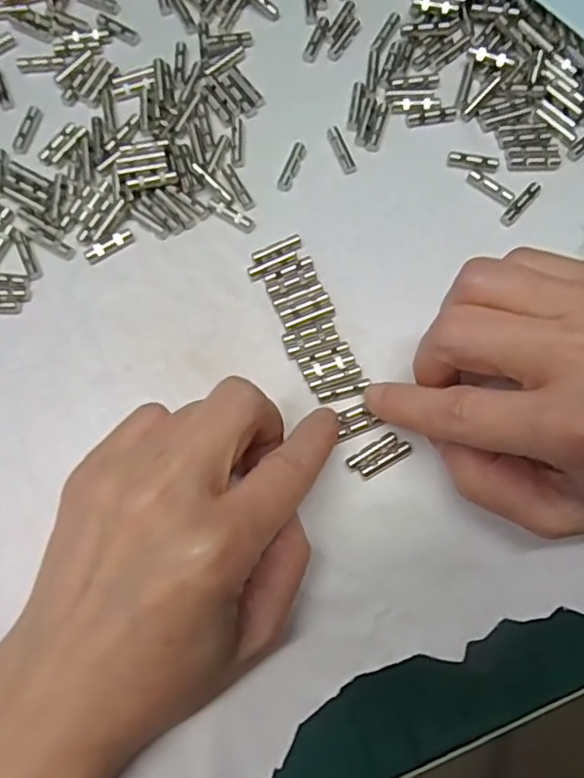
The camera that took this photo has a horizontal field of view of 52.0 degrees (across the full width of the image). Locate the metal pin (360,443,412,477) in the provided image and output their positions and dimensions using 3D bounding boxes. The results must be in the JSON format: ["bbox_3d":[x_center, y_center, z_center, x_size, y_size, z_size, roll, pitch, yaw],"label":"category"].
[{"bbox_3d":[0.034,0.025,0.212,0.020,0.004,0.004,-29,79,-6],"label":"metal pin"}]

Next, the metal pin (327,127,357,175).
[{"bbox_3d":[0.020,-0.098,0.243,0.006,0.004,0.021,-22,78,-4],"label":"metal pin"}]

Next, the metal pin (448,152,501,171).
[{"bbox_3d":[0.073,-0.091,0.239,0.020,0.004,0.006,9,78,3],"label":"metal pin"}]

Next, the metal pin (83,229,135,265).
[{"bbox_3d":[-0.071,-0.056,0.234,0.020,0.004,0.006,-29,79,-6],"label":"metal pin"}]

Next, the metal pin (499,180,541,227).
[{"bbox_3d":[0.091,-0.074,0.236,0.005,0.004,0.022,42,81,9],"label":"metal pin"}]

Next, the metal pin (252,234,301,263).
[{"bbox_3d":[-0.006,-0.054,0.233,0.020,0.005,0.005,-24,78,-5],"label":"metal pin"}]

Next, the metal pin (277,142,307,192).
[{"bbox_3d":[0.000,-0.090,0.241,0.006,0.004,0.021,22,78,6],"label":"metal pin"}]

